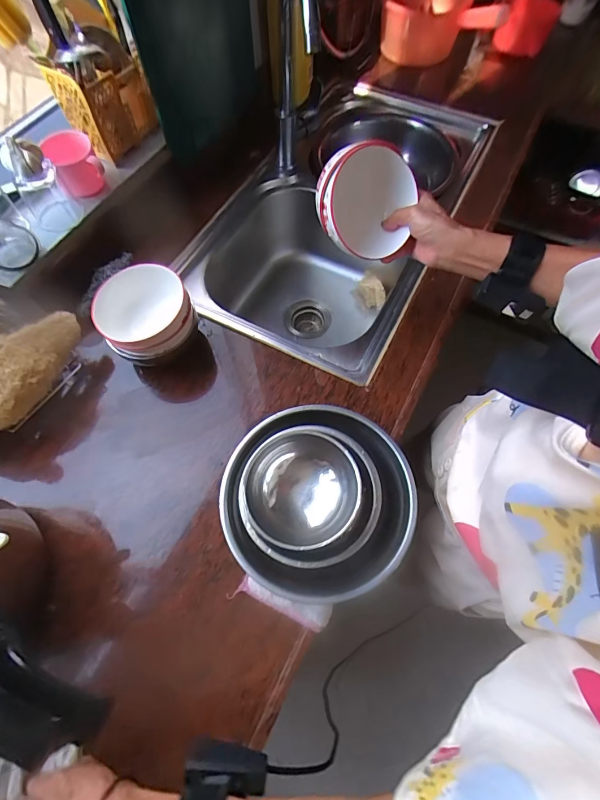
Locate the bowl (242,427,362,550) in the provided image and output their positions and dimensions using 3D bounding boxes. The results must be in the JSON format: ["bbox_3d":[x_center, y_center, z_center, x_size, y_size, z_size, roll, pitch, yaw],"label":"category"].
[{"bbox_3d":[0.002,0.095,0.399,0.114,0.049,0.116,0,66,0],"label":"bowl"}]

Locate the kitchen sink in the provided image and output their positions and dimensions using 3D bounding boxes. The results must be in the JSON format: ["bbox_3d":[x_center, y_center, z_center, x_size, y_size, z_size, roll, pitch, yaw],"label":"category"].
[{"bbox_3d":[0.100,-0.372,0.888,0.414,0.273,0.783,25,68,11],"label":"kitchen sink"}]

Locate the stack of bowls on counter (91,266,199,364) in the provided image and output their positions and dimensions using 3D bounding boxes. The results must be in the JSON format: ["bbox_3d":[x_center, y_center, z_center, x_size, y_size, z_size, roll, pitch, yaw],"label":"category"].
[{"bbox_3d":[-0.226,-0.112,0.570,0.119,0.117,0.126,-36,70,-15],"label":"stack of bowls on counter"}]

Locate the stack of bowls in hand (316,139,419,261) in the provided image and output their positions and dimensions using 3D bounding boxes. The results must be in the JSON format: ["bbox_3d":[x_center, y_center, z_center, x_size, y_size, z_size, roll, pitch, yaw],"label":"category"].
[{"bbox_3d":[0.081,-0.250,0.477,0.127,0.121,0.080,-6,27,-21],"label":"stack of bowls in hand"}]

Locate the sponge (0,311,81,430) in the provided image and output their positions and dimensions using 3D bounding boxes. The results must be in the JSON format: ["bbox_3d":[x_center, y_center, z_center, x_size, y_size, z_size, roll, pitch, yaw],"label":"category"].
[{"bbox_3d":[-0.382,-0.047,0.505,0.063,0.064,0.191,15,67,7],"label":"sponge"}]

